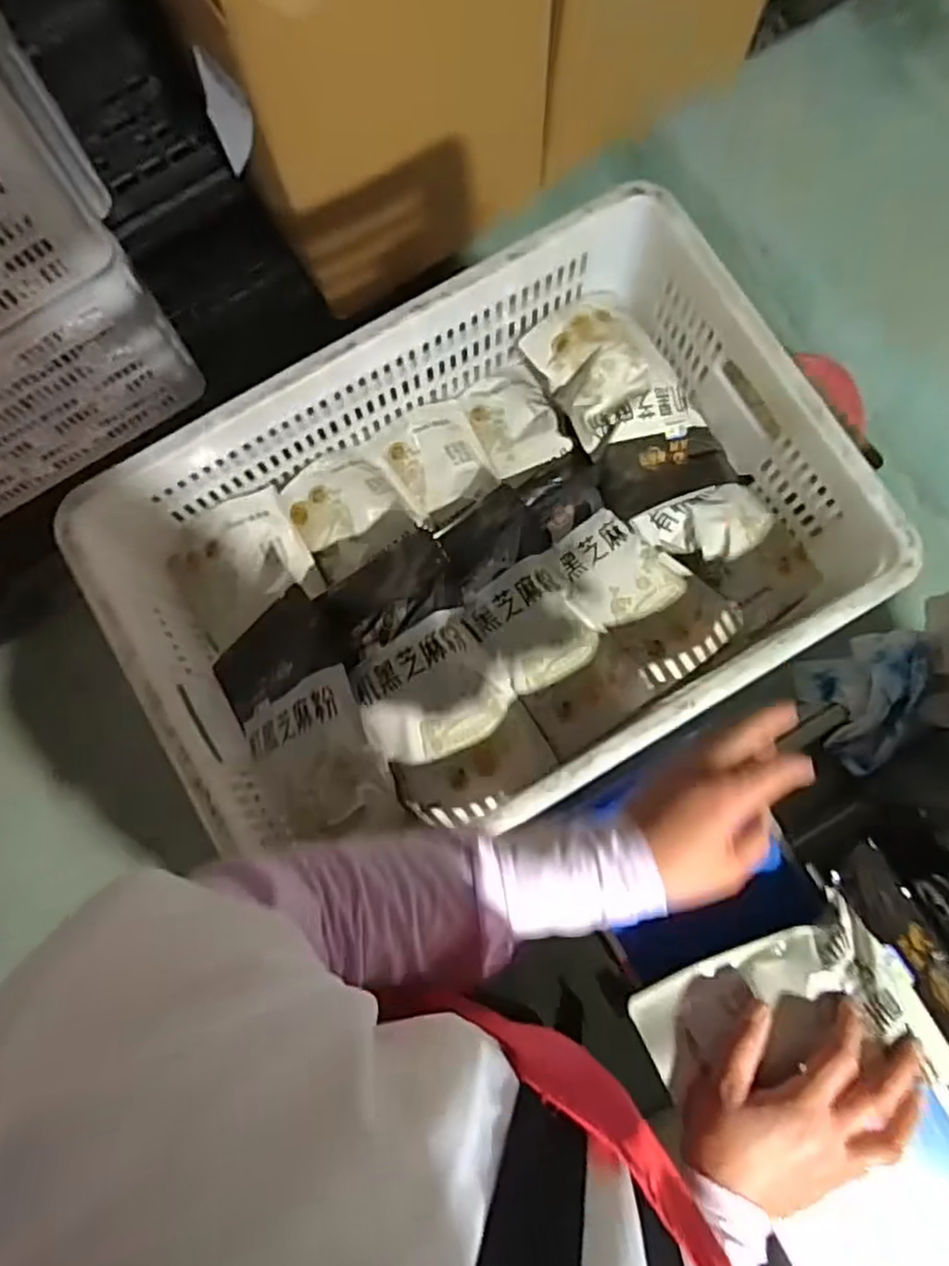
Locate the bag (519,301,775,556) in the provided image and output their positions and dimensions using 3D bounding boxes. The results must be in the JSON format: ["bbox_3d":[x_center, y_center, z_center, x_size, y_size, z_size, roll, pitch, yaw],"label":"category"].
[{"bbox_3d":[0.175,-0.204,0.748,0.142,0.082,0.303,-30,88,-3],"label":"bag"}]

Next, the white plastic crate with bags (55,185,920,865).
[{"bbox_3d":[0.002,-0.078,0.690,0.597,0.203,0.412,-31,88,-3],"label":"white plastic crate with bags"}]

